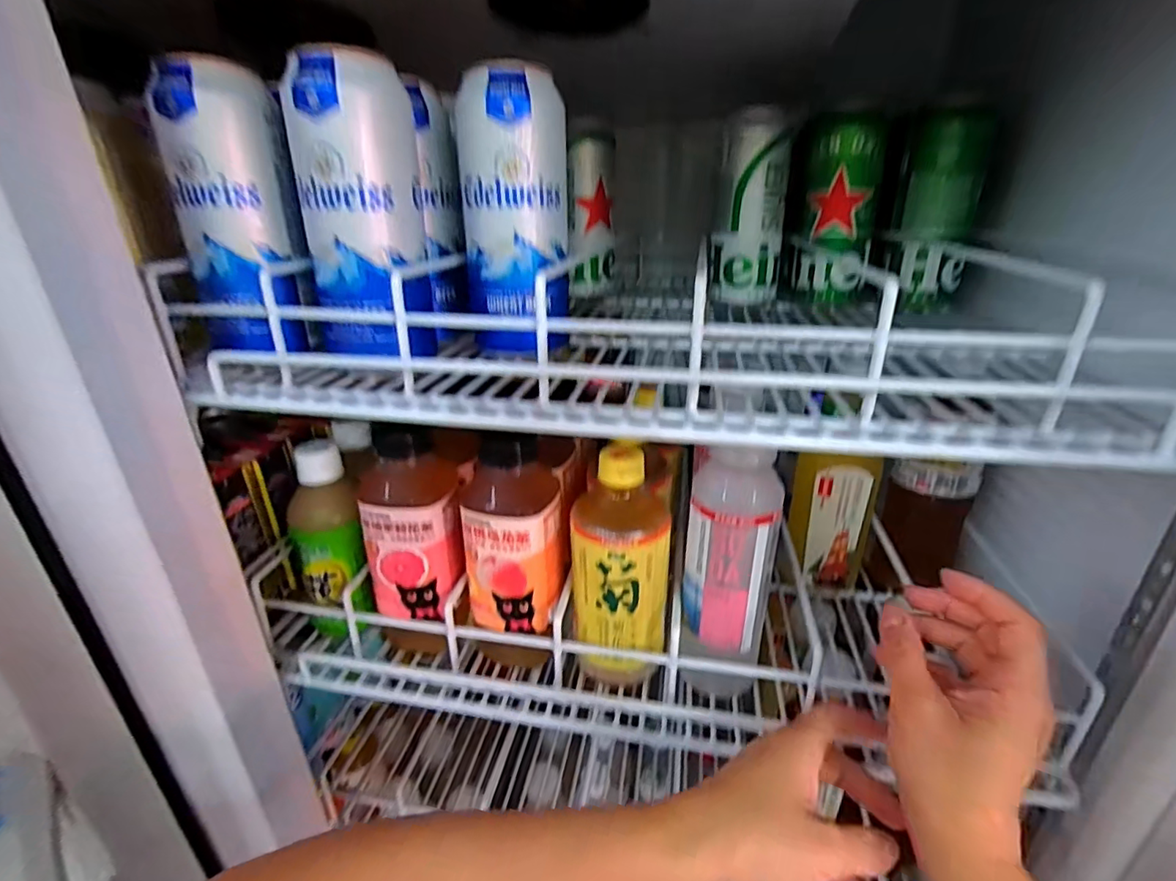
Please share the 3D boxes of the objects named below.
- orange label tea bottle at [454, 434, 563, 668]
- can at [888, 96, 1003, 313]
[{"bbox_3d":[-0.055,0.082,0.393,0.074,0.176,0.058,-4,24,-7],"label":"orange label tea bottle"},{"bbox_3d":[0.306,-0.200,0.480,0.065,0.163,0.057,12,27,27],"label":"can"}]

